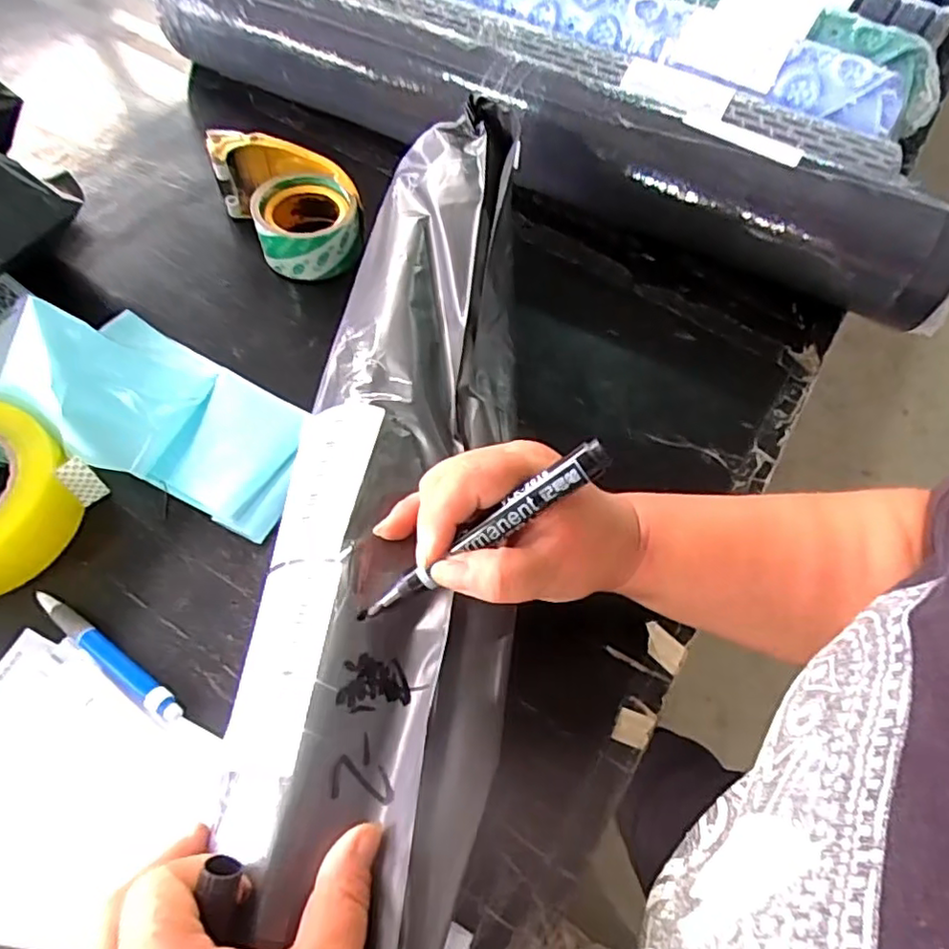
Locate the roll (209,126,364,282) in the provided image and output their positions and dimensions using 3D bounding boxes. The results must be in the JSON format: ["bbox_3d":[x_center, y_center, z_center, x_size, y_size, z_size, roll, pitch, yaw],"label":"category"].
[{"bbox_3d":[-0.161,-0.240,0.559,0.092,0.062,0.147,-29,66,-18],"label":"roll"}]

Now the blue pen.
[{"bbox_3d":[-0.220,0.106,0.378,0.120,0.011,0.013,32,64,14],"label":"blue pen"}]

